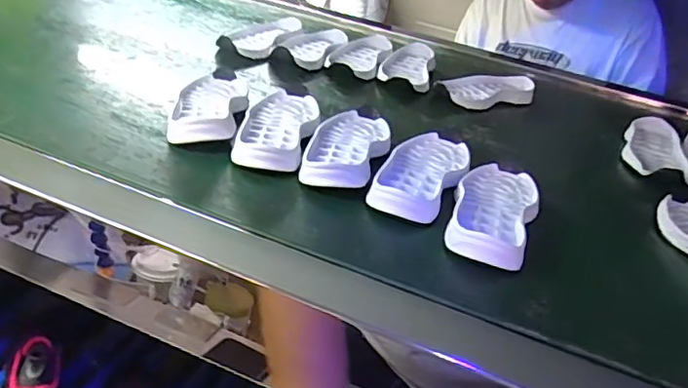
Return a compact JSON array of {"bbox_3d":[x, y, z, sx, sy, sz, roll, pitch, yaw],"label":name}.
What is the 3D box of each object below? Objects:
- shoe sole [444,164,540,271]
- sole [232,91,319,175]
[{"bbox_3d":[0.125,0.013,0.458,0.065,0.021,0.155,11,26,19],"label":"shoe sole"},{"bbox_3d":[-0.062,-0.066,0.525,0.063,0.028,0.152,1,36,5],"label":"sole"}]

